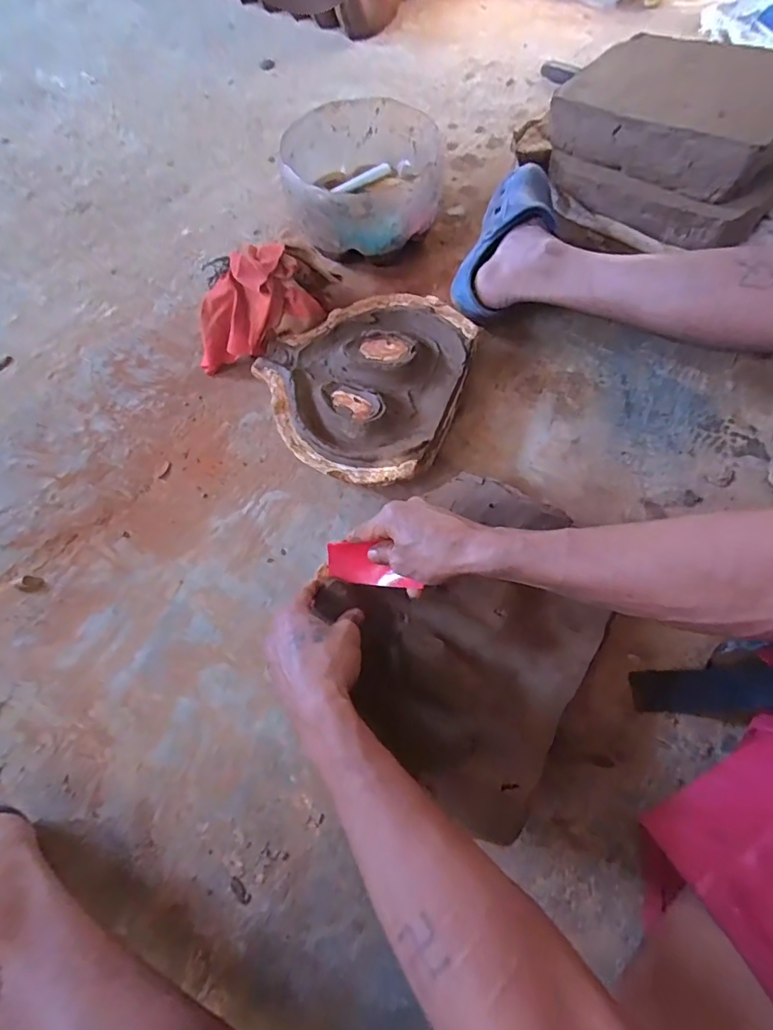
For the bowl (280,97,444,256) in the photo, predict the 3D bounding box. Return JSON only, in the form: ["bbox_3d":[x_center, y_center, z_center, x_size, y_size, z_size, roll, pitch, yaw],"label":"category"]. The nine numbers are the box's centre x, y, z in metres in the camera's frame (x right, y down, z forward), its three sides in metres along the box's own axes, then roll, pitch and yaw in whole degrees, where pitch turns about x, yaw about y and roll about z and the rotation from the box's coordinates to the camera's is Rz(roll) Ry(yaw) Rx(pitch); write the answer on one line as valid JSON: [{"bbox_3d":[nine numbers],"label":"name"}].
[{"bbox_3d":[-0.039,-0.510,0.770,0.231,0.127,0.242,-1,64,1],"label":"bowl"}]

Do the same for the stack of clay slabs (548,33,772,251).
[{"bbox_3d":[0.439,-0.574,0.757,0.337,0.167,0.234,37,72,19],"label":"stack of clay slabs"}]

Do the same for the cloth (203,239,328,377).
[{"bbox_3d":[-0.187,-0.271,0.649,0.177,0.112,0.040,-22,26,13],"label":"cloth"}]

